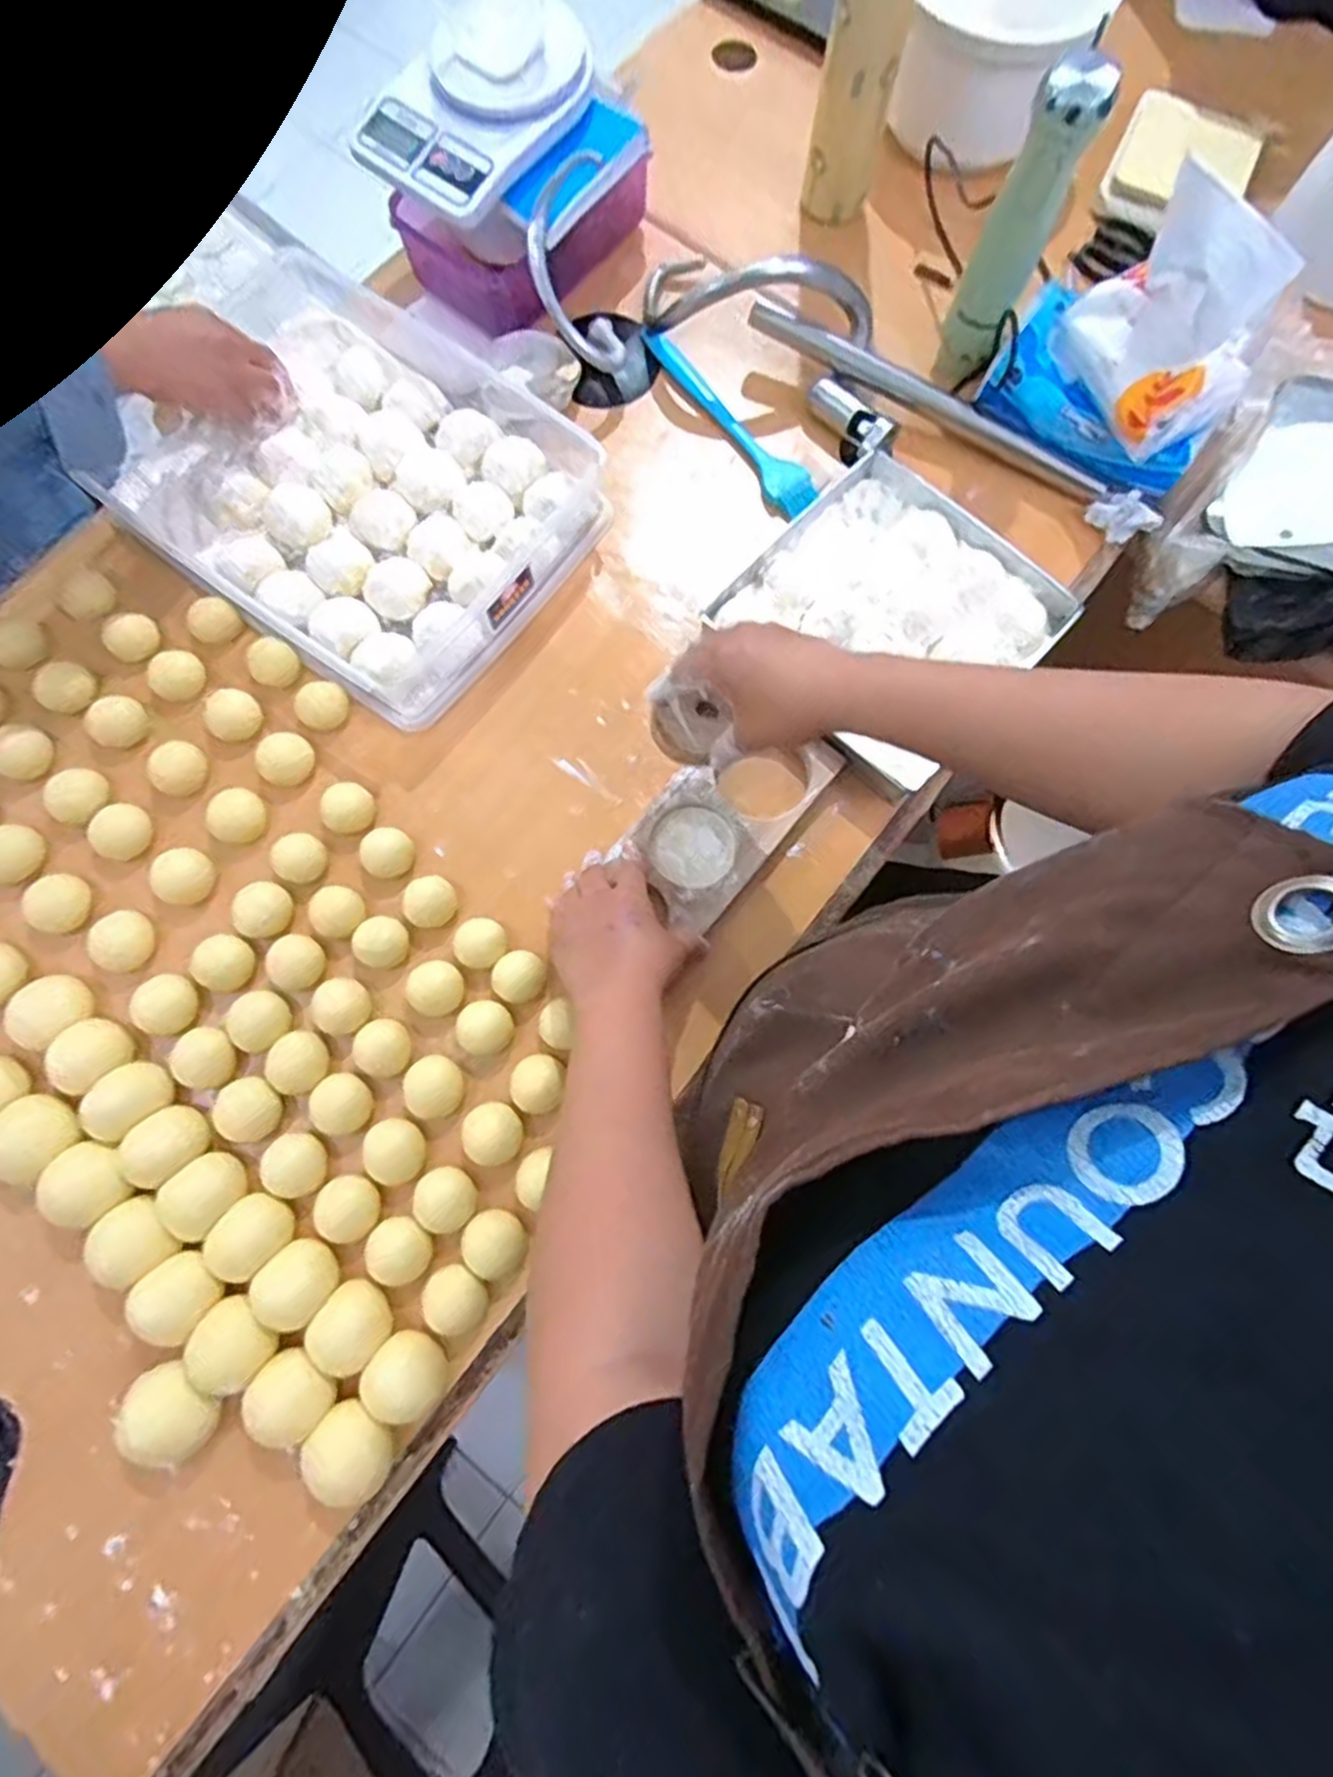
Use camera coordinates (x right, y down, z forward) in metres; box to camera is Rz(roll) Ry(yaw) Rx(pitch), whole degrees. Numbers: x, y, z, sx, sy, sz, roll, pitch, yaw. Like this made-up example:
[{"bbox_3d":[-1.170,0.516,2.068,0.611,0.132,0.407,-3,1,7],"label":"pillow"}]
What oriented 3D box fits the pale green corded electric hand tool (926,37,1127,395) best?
[{"bbox_3d":[0.284,-0.530,0.612,0.053,0.211,0.053,21,76,4],"label":"pale green corded electric hand tool"}]

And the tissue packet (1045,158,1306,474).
[{"bbox_3d":[0.393,-0.445,0.576,0.068,0.135,0.139,-34,79,-9],"label":"tissue packet"}]

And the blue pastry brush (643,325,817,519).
[{"bbox_3d":[0.059,-0.441,0.702,0.034,0.022,0.236,-34,79,-9],"label":"blue pastry brush"}]

